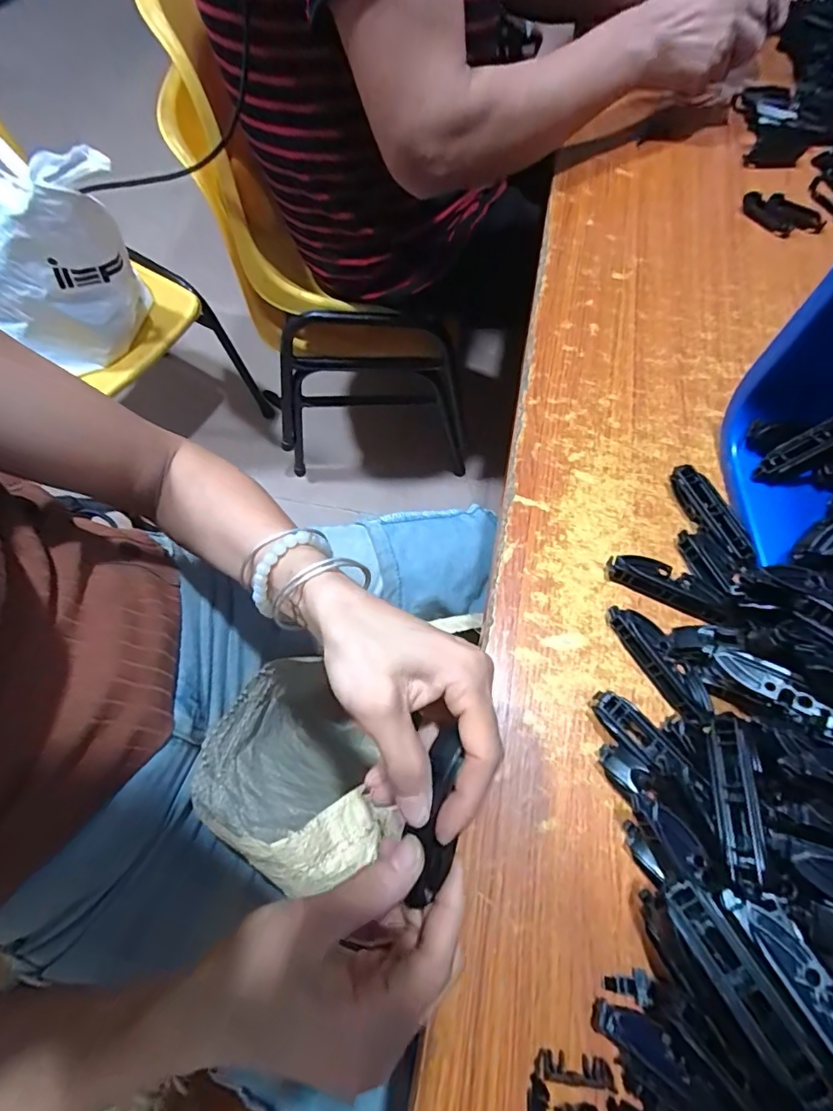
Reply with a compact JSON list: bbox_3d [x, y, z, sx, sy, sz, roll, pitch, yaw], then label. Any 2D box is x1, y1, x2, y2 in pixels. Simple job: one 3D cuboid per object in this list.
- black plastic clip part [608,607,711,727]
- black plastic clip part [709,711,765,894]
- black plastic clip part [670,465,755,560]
[{"bbox_3d":[0.148,0.065,0.305,0.019,0.015,0.078,-28,67,-10],"label":"black plastic clip part"},{"bbox_3d":[0.158,0.120,0.244,0.014,0.013,0.076,6,66,4],"label":"black plastic clip part"},{"bbox_3d":[0.202,-0.028,0.343,0.018,0.020,0.073,-20,65,-7],"label":"black plastic clip part"}]

